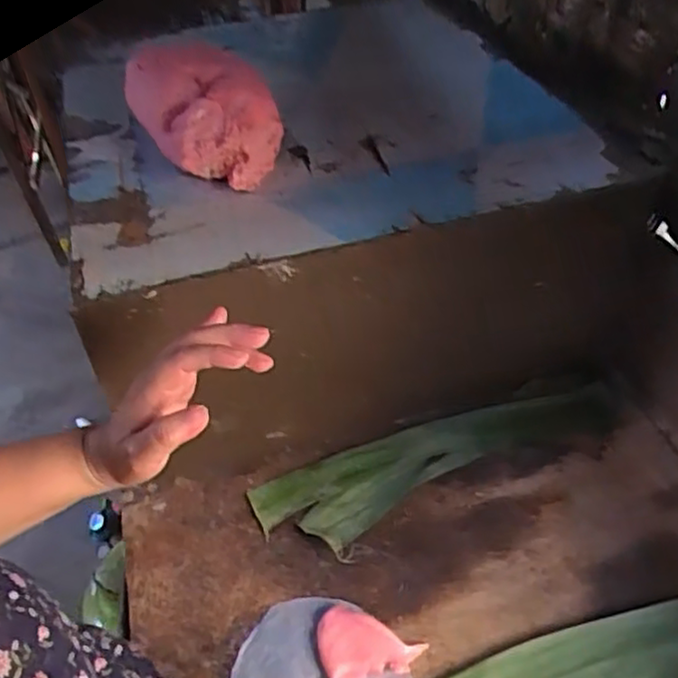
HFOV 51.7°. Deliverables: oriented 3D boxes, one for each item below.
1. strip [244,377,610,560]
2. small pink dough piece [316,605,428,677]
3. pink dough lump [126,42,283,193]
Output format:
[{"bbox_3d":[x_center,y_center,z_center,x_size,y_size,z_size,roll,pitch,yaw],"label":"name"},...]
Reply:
[{"bbox_3d":[0.107,0.120,0.716,0.388,0.013,0.098,-19,46,-14],"label":"strip"},{"bbox_3d":[0.016,0.257,0.569,0.079,0.012,0.067,24,51,26],"label":"small pink dough piece"},{"bbox_3d":[-0.134,-0.221,0.679,0.107,0.078,0.178,-24,47,-19],"label":"pink dough lump"}]

